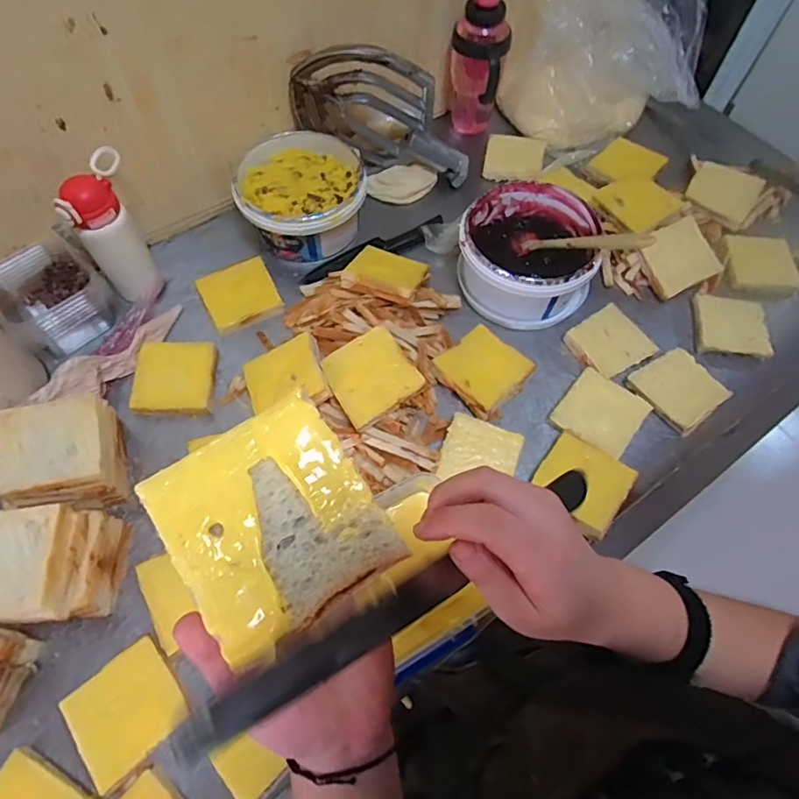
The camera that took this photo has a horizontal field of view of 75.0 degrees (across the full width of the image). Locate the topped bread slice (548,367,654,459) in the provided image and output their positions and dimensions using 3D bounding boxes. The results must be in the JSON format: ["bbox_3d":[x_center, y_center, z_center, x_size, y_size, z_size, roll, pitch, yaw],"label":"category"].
[{"bbox_3d":[0.284,0.015,0.729,0.104,0.027,0.105,36,75,16],"label":"topped bread slice"}]

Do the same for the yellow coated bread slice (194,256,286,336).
[{"bbox_3d":[-0.252,-0.168,0.823,0.111,0.014,0.124,-27,66,-14],"label":"yellow coated bread slice"}]

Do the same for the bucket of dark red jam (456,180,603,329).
[{"bbox_3d":[0.198,-0.220,0.810,0.199,0.119,0.203,0,62,-1],"label":"bucket of dark red jam"}]

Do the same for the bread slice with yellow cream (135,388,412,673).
[{"bbox_3d":[-0.067,0.063,0.277,0.101,0.021,0.106,-32,68,-16],"label":"bread slice with yellow cream"}]

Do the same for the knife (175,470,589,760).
[{"bbox_3d":[0.033,0.095,0.298,0.317,0.022,0.022,-14,58,-45],"label":"knife"}]

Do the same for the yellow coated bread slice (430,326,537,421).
[{"bbox_3d":[0.122,-0.041,0.762,0.111,0.033,0.108,-39,70,-19],"label":"yellow coated bread slice"}]

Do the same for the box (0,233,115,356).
[{"bbox_3d":[-0.508,-0.149,0.771,0.141,0.092,0.129,38,68,17],"label":"box"}]

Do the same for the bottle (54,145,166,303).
[{"bbox_3d":[-0.401,-0.236,0.747,0.094,0.178,0.091,-32,67,-16],"label":"bottle"}]

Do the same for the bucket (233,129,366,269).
[{"bbox_3d":[-0.159,-0.333,0.866,0.196,0.109,0.208,0,62,-1],"label":"bucket"}]

